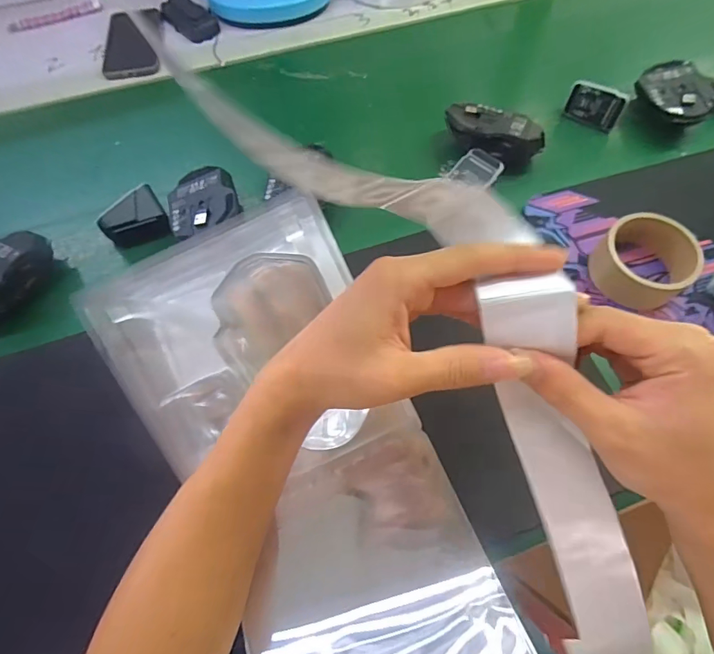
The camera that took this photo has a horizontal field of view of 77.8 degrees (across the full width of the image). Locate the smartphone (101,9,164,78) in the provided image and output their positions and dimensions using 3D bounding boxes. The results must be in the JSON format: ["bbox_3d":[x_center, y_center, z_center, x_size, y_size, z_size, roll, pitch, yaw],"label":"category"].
[{"bbox_3d":[-0.327,-0.421,0.645,0.073,0.015,0.161,-6,68,-2],"label":"smartphone"}]

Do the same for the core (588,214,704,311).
[{"bbox_3d":[0.283,-0.065,0.437,0.089,0.045,0.084,0,68,0],"label":"core"}]

